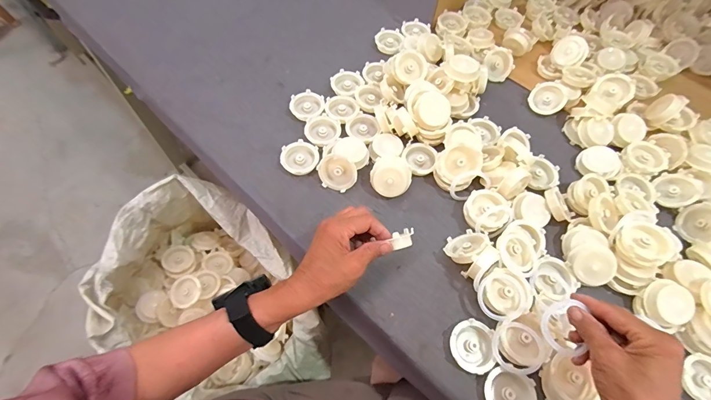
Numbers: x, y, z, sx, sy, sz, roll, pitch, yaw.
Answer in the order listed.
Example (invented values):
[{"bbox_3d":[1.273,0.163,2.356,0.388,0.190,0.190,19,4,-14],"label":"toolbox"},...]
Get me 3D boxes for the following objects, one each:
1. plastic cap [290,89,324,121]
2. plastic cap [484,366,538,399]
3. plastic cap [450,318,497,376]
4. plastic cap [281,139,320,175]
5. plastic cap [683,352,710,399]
[{"bbox_3d":[-0.082,-0.160,0.587,0.058,0.015,0.058,1,62,-2],"label":"plastic cap"},{"bbox_3d":[0.179,0.227,0.396,0.058,0.015,0.052,22,63,9],"label":"plastic cap"},{"bbox_3d":[0.144,0.180,0.421,0.053,0.015,0.058,1,62,-2],"label":"plastic cap"},{"bbox_3d":[-0.088,-0.065,0.534,0.053,0.018,0.056,1,62,-2],"label":"plastic cap"},{"bbox_3d":[0.428,0.220,0.414,0.049,0.016,0.056,16,63,6],"label":"plastic cap"}]

